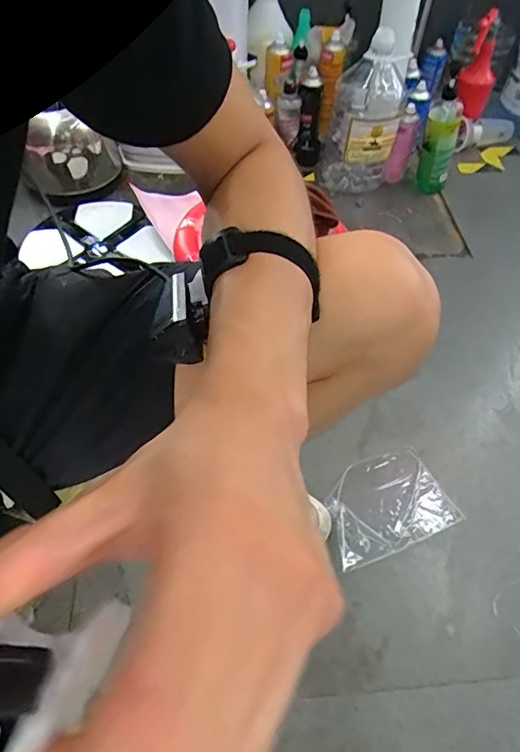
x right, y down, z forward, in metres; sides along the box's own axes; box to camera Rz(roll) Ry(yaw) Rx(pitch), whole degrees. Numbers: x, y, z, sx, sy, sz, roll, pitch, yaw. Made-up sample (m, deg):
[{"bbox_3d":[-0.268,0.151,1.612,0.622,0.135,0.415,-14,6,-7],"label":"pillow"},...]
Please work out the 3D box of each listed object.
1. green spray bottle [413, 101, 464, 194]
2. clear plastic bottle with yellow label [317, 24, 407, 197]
[{"bbox_3d":[0.433,-0.555,1.157,0.087,0.194,0.101,19,55,10],"label":"green spray bottle"},{"bbox_3d":[0.243,-0.614,1.133,0.169,0.340,0.151,10,54,4],"label":"clear plastic bottle with yellow label"}]

